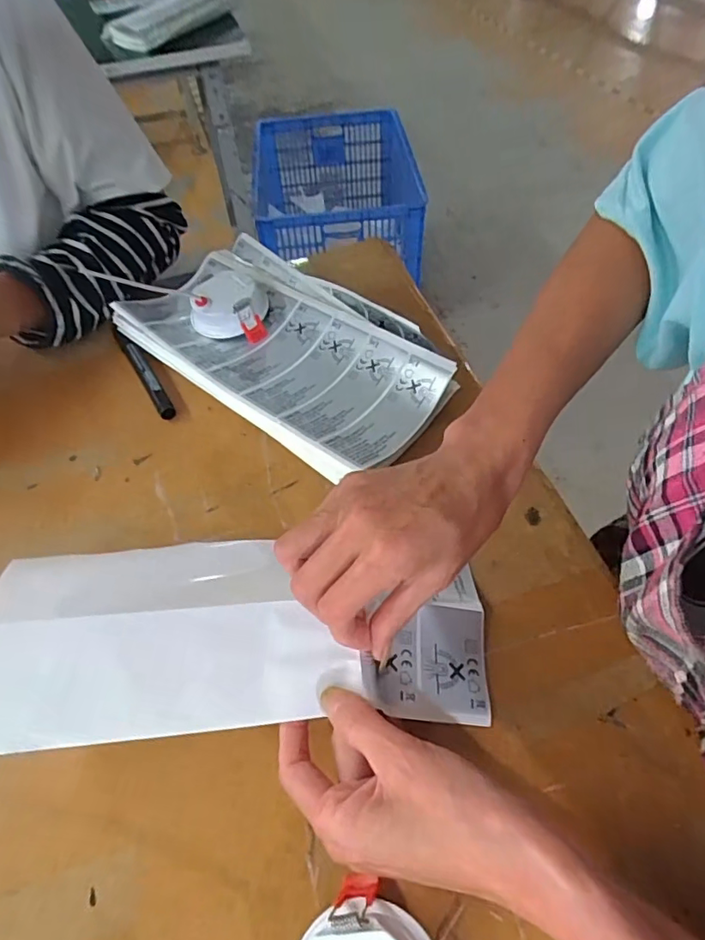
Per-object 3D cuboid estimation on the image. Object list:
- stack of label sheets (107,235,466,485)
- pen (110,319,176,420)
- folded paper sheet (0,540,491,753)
[{"bbox_3d":[-0.058,-0.106,0.475,0.294,0.047,0.154,35,62,26],"label":"stack of label sheets"},{"bbox_3d":[-0.191,-0.093,0.491,0.014,0.014,0.134,-28,56,-17],"label":"pen"},{"bbox_3d":[-0.065,0.088,0.317,0.286,0.025,0.120,-1,48,-7],"label":"folded paper sheet"}]

